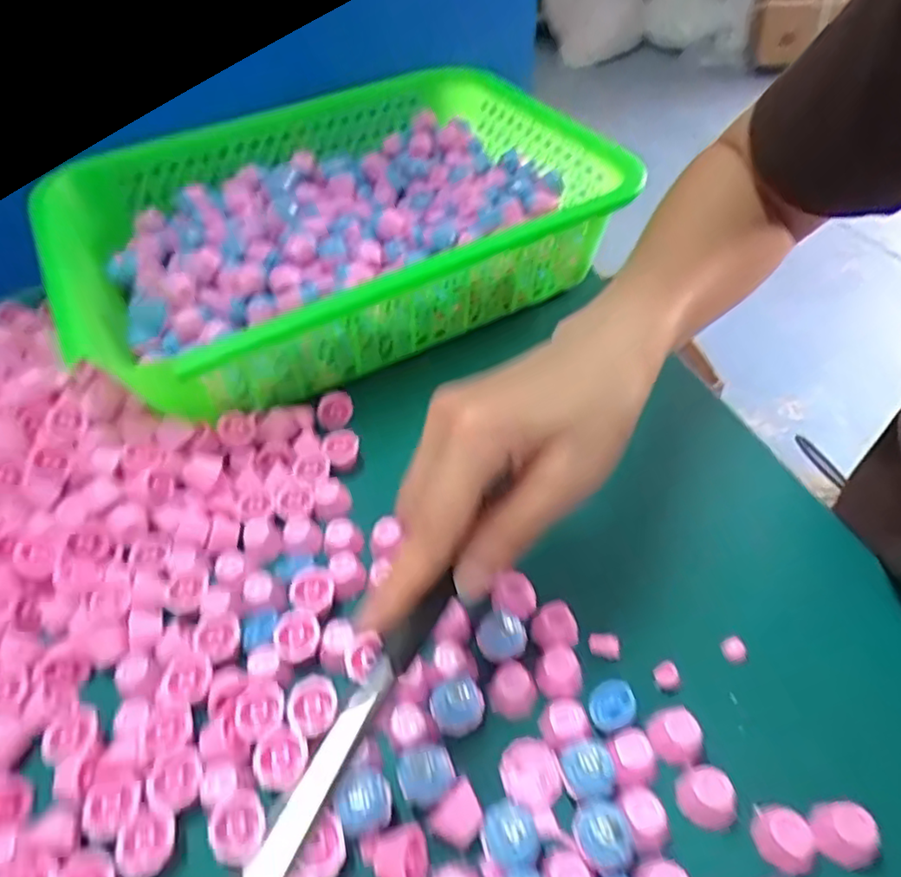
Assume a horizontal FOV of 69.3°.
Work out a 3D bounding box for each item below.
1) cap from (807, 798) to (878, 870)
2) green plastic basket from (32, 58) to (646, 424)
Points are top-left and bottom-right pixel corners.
[{"bbox_3d":[0.140,0.142,0.235,0.019,0.018,0.020,-2,48,2],"label":"cap"},{"bbox_3d":[-0.082,-0.154,0.468,0.354,0.093,0.281,-24,51,-17],"label":"green plastic basket"}]

